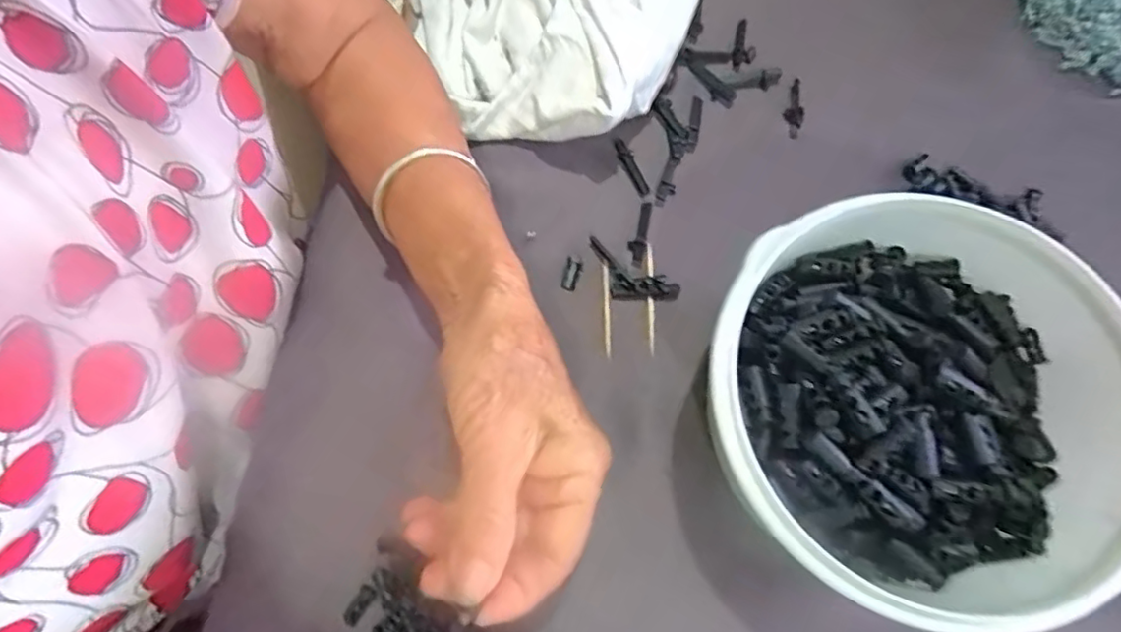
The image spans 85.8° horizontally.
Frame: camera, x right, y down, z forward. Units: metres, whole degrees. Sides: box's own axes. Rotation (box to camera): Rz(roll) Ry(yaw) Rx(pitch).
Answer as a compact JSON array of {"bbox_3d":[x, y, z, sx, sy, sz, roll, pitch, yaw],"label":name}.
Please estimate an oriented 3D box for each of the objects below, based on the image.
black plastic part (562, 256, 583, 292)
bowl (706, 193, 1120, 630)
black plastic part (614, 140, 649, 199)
[{"bbox_3d":[0.006,-0.022,0.324,0.008,0.004,0.018,12,71,7],"label":"black plastic part"},{"bbox_3d":[0.143,0.039,0.256,0.162,0.086,0.156,0,72,1],"label":"bowl"},{"bbox_3d":[0.040,-0.084,0.343,0.008,0.006,0.038,-21,70,-5],"label":"black plastic part"}]

